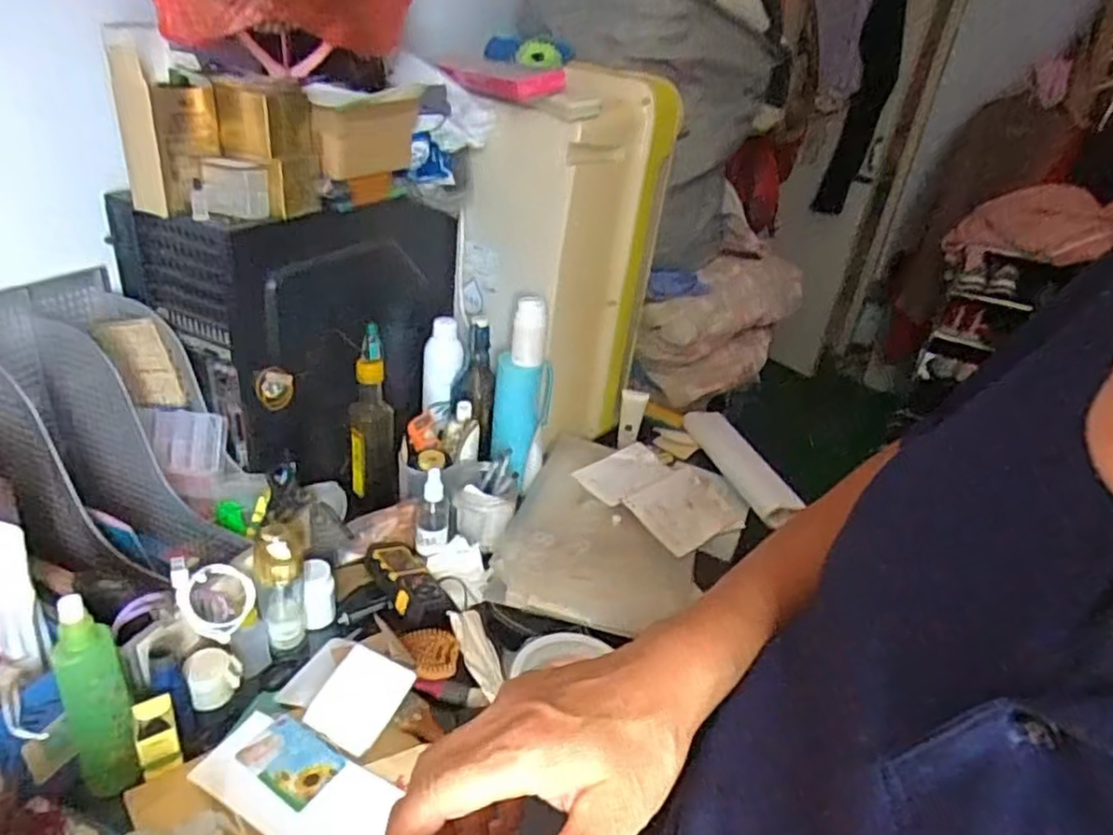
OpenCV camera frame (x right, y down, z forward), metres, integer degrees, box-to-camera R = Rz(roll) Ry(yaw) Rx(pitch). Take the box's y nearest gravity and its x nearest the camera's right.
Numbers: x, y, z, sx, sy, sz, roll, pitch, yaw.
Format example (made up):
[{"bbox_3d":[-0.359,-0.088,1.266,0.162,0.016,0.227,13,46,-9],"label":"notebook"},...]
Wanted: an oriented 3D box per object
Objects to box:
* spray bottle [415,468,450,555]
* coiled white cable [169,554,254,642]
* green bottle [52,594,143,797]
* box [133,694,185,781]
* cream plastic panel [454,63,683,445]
[{"bbox_3d":[-0.152,0.113,0.848,0.040,0.106,0.037,2,30,-9],"label":"spray bottle"},{"bbox_3d":[-0.323,0.168,0.658,0.013,0.085,0.071,-18,-5,33],"label":"coiled white cable"},{"bbox_3d":[-0.372,0.226,0.556,0.042,0.185,0.035,-9,33,-26],"label":"green bottle"},{"bbox_3d":[-0.341,0.272,0.589,0.033,0.074,0.019,-17,37,-36],"label":"box"},{"bbox_3d":[-0.008,-0.225,1.016,0.203,0.496,0.227,27,35,31],"label":"cream plastic panel"}]

